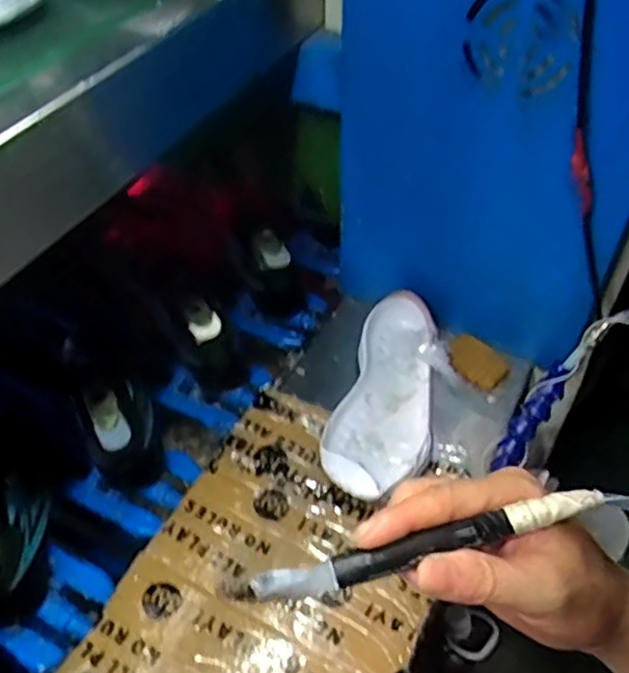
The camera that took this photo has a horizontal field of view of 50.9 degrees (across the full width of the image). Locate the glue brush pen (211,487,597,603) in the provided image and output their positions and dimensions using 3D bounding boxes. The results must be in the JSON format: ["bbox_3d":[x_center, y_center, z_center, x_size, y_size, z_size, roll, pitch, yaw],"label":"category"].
[{"bbox_3d":[0.048,0.094,0.297,0.174,0.017,0.012,-13,42,-9],"label":"glue brush pen"}]

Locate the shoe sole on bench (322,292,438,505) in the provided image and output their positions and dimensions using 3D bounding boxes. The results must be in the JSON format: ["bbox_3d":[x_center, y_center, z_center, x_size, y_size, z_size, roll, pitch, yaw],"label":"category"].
[{"bbox_3d":[0.072,0.060,0.673,0.101,0.046,0.249,3,43,12],"label":"shoe sole on bench"}]

